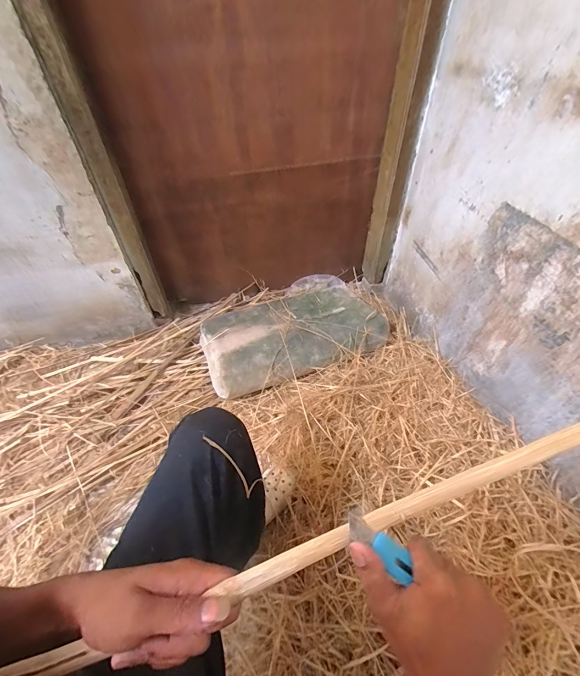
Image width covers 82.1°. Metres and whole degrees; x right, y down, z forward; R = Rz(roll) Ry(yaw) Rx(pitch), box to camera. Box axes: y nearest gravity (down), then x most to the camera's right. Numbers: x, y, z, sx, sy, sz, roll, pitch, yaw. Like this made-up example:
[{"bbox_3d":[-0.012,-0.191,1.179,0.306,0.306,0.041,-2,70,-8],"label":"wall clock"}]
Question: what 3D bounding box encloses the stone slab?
[{"bbox_3d":[0.007,-0.029,1.145,0.605,0.084,0.345,-18,49,-13],"label":"stone slab"}]

